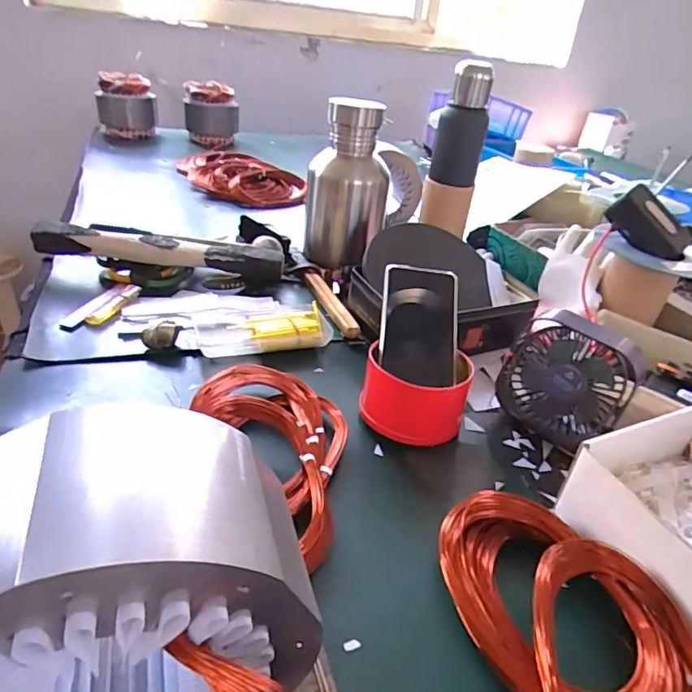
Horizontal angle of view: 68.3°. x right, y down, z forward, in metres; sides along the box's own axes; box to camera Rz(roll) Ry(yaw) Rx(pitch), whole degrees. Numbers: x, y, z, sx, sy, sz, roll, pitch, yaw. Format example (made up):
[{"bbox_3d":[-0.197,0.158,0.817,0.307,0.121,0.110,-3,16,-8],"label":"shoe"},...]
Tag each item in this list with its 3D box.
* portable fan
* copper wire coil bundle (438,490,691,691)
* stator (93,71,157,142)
[{"bbox_3d":[0.223,0.032,0.515,0.119,0.102,0.067,23,36,24],"label":"portable fan"},{"bbox_3d":[0.154,0.186,0.333,0.132,0.051,0.219,-9,36,-23],"label":"copper wire coil bundle"},{"bbox_3d":[-0.578,-0.625,1.340,0.134,0.147,0.118,-9,35,-22],"label":"stator"}]

